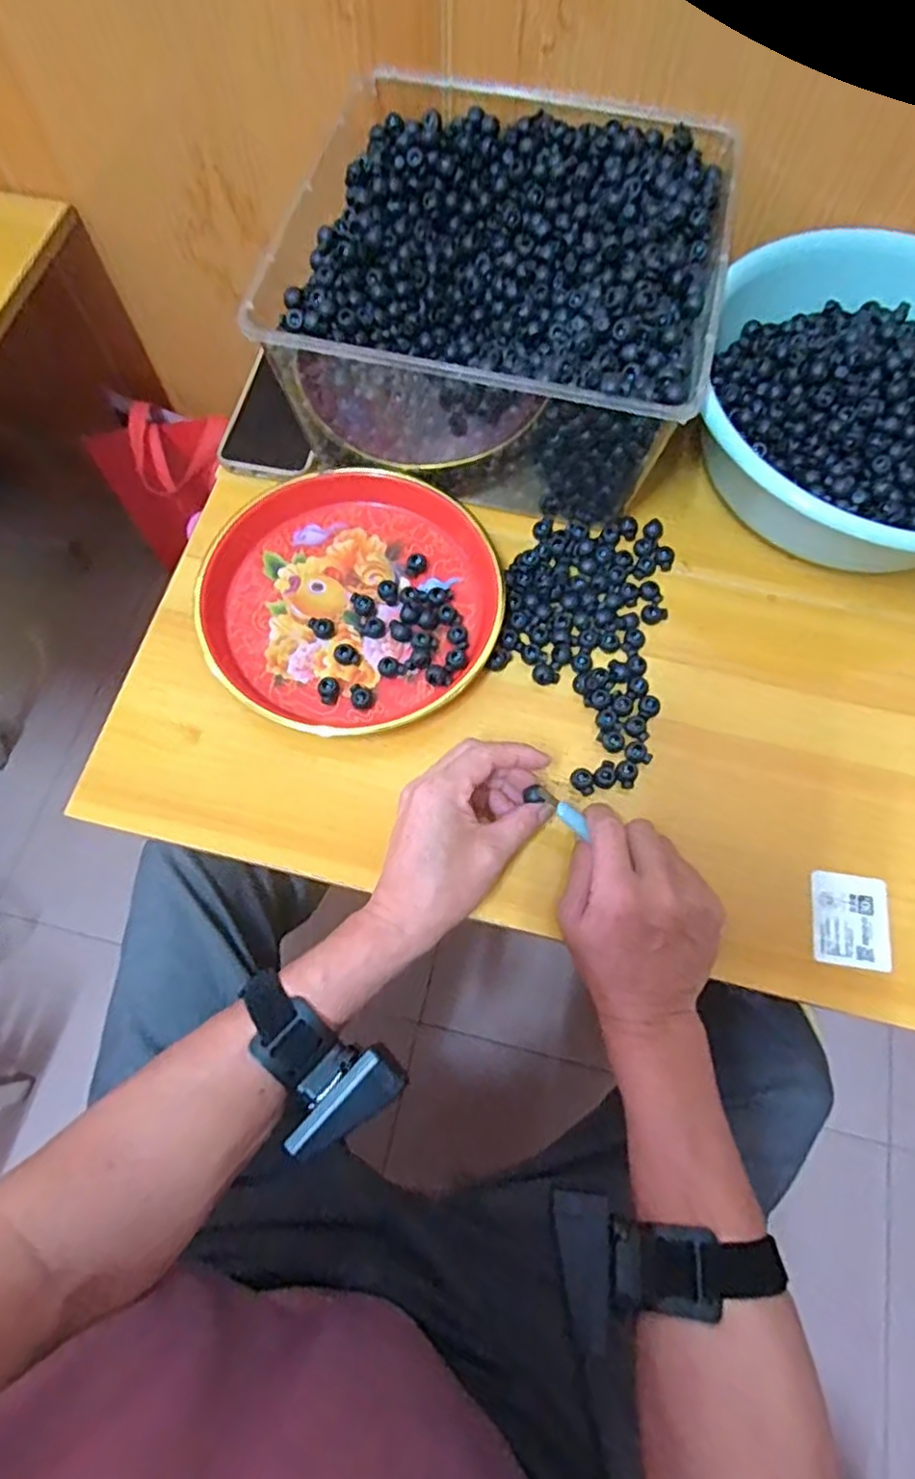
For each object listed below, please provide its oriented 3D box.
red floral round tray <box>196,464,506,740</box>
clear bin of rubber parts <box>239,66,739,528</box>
[{"bbox_3d":[-0.078,-0.109,0.507,0.210,0.026,0.208,0,70,0],"label":"red floral round tray"},{"bbox_3d":[0.033,-0.327,0.531,0.282,0.147,0.266,13,70,4],"label":"clear bin of rubber parts"}]

